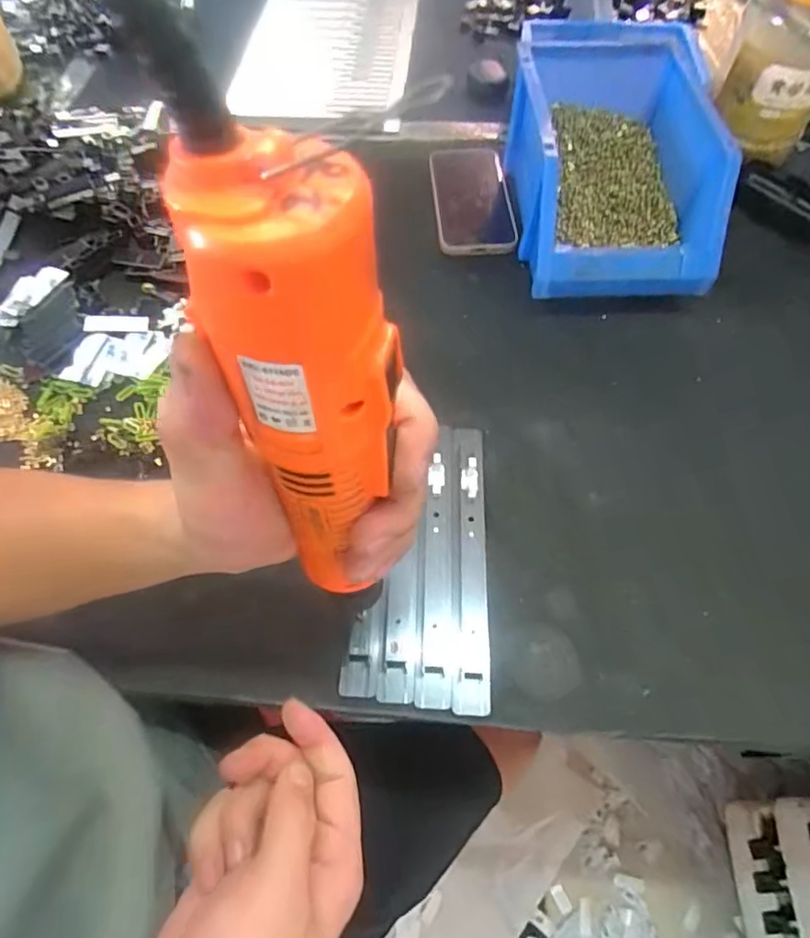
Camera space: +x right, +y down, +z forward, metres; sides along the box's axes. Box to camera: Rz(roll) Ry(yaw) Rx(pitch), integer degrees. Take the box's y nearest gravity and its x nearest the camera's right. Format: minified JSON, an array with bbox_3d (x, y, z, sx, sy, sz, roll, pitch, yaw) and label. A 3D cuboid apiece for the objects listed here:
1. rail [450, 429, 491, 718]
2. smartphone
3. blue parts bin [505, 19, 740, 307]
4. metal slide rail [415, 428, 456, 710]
[{"bbox_3d":[0.044,0.058,0.371,0.025,0.015,0.206,1,63,1],"label":"rail"},{"bbox_3d":[0.069,-0.293,0.561,0.078,0.016,0.170,-3,63,-1],"label":"smartphone"},{"bbox_3d":[0.190,-0.279,0.503,0.160,0.104,0.258,-2,63,0],"label":"blue parts bin"},{"bbox_3d":[0.022,0.057,0.372,0.024,0.015,0.201,2,63,2],"label":"metal slide rail"}]

